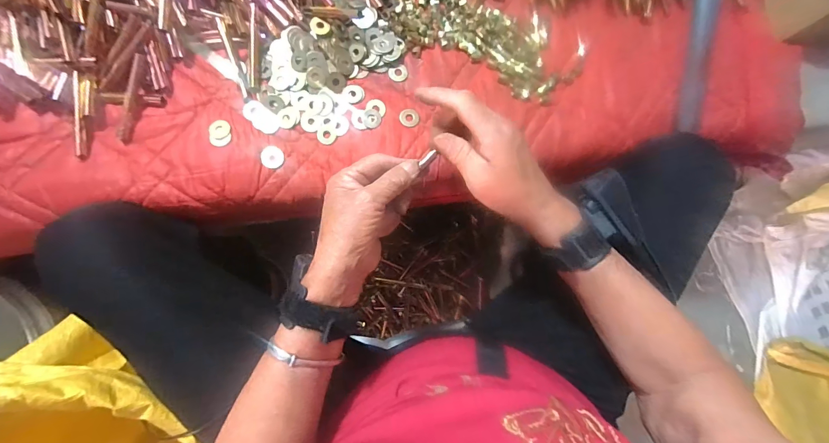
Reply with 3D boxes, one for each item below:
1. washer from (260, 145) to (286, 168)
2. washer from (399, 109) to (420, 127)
[{"bbox_3d":[-0.154,-0.070,0.398,0.023,0.005,0.025,1,83,-4],"label":"washer"},{"bbox_3d":[-0.006,-0.119,0.422,0.023,0.004,0.021,1,83,-4],"label":"washer"}]

